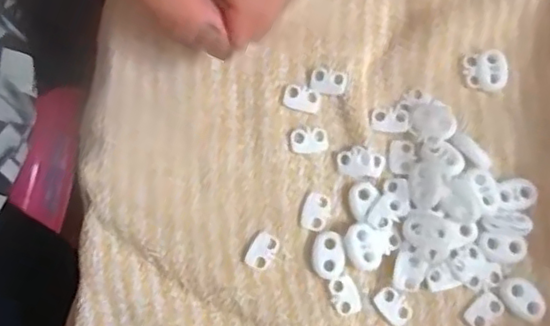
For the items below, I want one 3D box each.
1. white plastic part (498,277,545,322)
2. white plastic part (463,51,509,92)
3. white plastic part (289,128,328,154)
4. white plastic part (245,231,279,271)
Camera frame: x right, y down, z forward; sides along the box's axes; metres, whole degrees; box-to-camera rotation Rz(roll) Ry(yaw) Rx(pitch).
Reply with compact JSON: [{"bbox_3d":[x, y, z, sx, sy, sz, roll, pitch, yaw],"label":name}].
[{"bbox_3d":[0.116,0.063,0.287,0.014,0.007,0.022,-42,81,-8],"label":"white plastic part"},{"bbox_3d":[0.107,-0.047,0.312,0.021,0.007,0.019,9,78,2],"label":"white plastic part"},{"bbox_3d":[0.017,-0.011,0.307,0.019,0.004,0.012,-5,78,-1],"label":"white plastic part"},{"bbox_3d":[-0.006,0.042,0.295,0.012,0.004,0.018,30,80,6],"label":"white plastic part"}]

